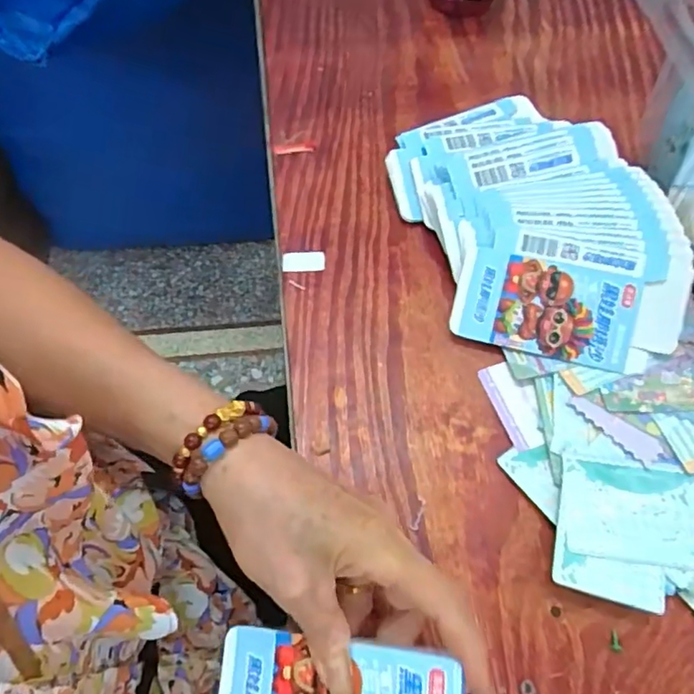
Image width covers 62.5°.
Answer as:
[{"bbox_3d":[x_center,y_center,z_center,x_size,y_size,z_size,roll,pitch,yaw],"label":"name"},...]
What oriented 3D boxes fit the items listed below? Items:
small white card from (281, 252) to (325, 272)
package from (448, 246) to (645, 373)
[{"bbox_3d":[-0.034,-0.067,0.448,0.033,0.004,0.017,0,63,1],"label":"small white card"},{"bbox_3d":[0.136,-0.027,0.396,0.118,0.004,0.065,14,89,10],"label":"package"}]

